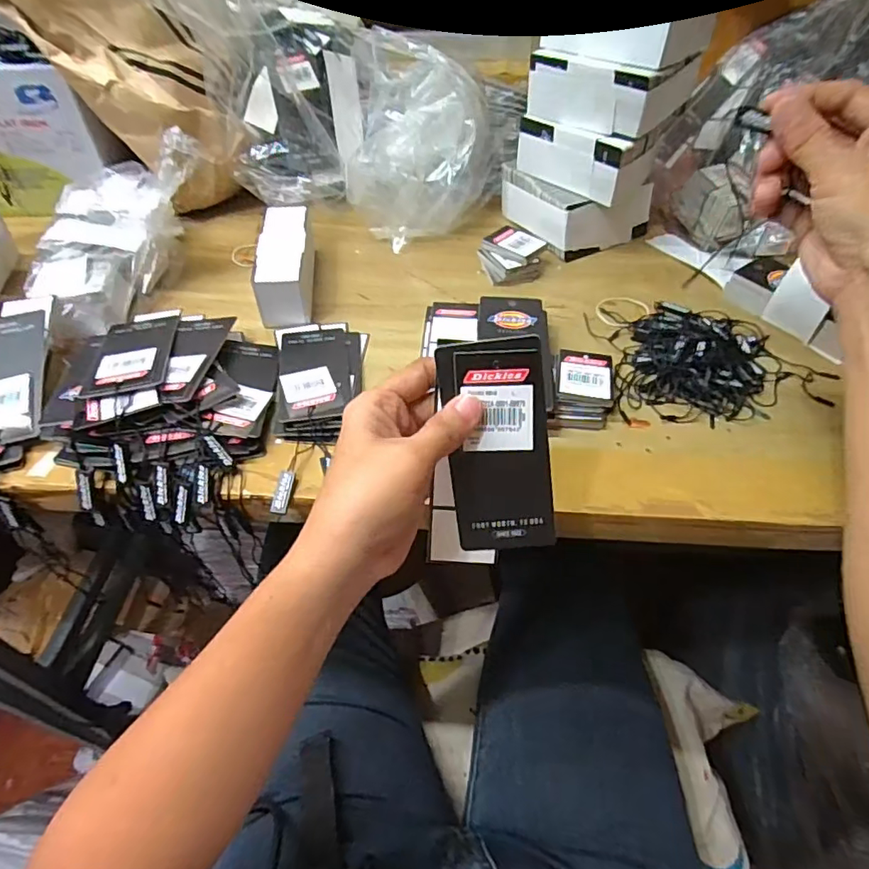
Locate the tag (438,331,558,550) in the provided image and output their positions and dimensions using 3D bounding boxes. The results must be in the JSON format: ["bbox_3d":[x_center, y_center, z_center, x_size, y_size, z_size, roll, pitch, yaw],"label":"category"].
[{"bbox_3d":[0.031,0.008,0.269,0.049,0.108,0.004,-5,18,8],"label":"tag"}]

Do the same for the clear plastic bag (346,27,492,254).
[{"bbox_3d":[-0.016,-0.290,0.534,0.140,0.133,0.174,-1,49,-1],"label":"clear plastic bag"}]

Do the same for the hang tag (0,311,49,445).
[{"bbox_3d":[-0.292,-0.039,0.370,0.050,0.009,0.109,-15,61,-9],"label":"hang tag"}]

